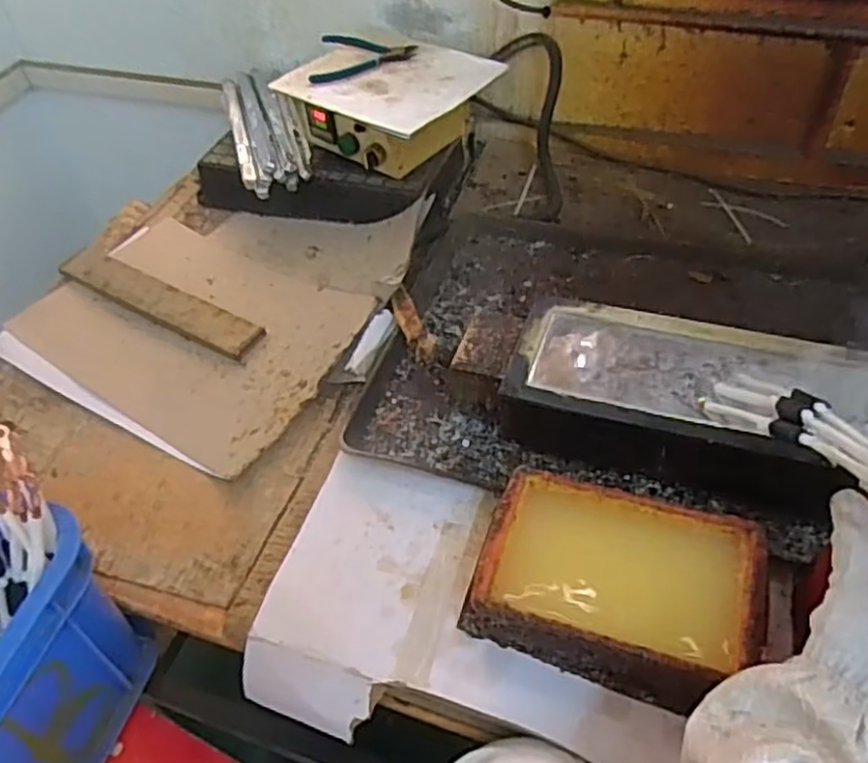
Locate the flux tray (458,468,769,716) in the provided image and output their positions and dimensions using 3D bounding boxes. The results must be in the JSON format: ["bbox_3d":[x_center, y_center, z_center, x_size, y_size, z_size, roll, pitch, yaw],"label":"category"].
[{"bbox_3d":[0.140,0.160,0.569,0.201,0.065,0.139,15,51,18],"label":"flux tray"}]

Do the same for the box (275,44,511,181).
[{"bbox_3d":[-0.056,-0.359,0.964,0.232,0.091,0.198,27,55,27],"label":"box"}]

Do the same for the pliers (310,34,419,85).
[{"bbox_3d":[-0.091,-0.442,0.992,0.136,0.015,0.126,0,48,5],"label":"pliers"}]

